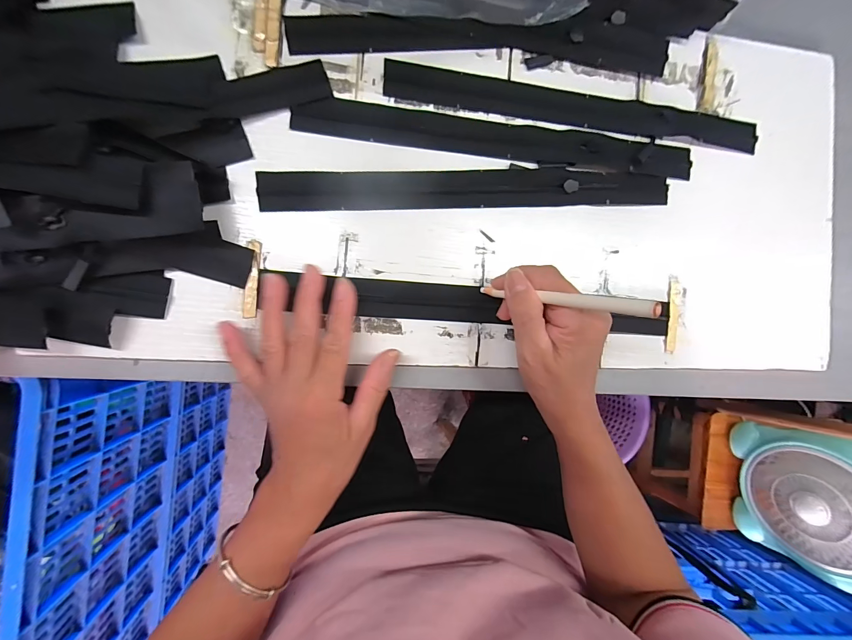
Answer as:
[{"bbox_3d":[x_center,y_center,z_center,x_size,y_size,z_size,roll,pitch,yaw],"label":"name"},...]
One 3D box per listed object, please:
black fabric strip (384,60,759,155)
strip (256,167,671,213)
[{"bbox_3d":[0.137,-0.186,0.322,0.343,0.009,0.033,5,85,-7],"label":"black fabric strip"},{"bbox_3d":[0.045,-0.110,0.307,0.348,0.008,0.029,-3,99,-7],"label":"strip"}]

